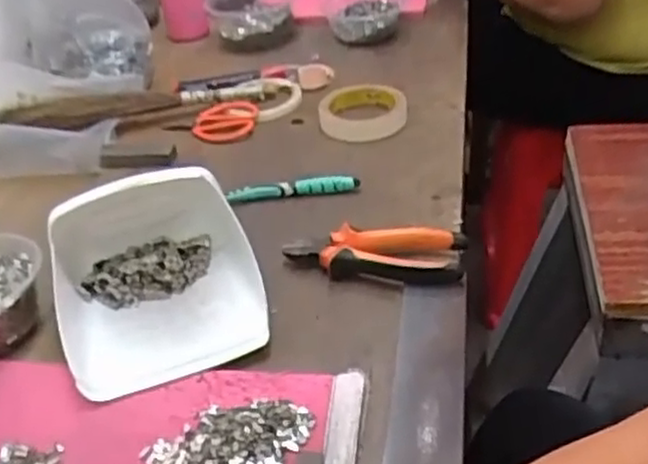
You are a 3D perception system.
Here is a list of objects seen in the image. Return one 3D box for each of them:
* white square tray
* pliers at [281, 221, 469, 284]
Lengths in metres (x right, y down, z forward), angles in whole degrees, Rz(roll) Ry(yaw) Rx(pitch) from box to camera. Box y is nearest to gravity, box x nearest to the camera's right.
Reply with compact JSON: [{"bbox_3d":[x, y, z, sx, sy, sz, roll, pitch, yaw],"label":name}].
[{"bbox_3d":[-0.136,0.025,0.576,0.157,0.078,0.178,-16,37,-11],"label":"white square tray"},{"bbox_3d":[0.041,0.018,0.612,0.148,0.022,0.057,2,37,14],"label":"pliers"}]

